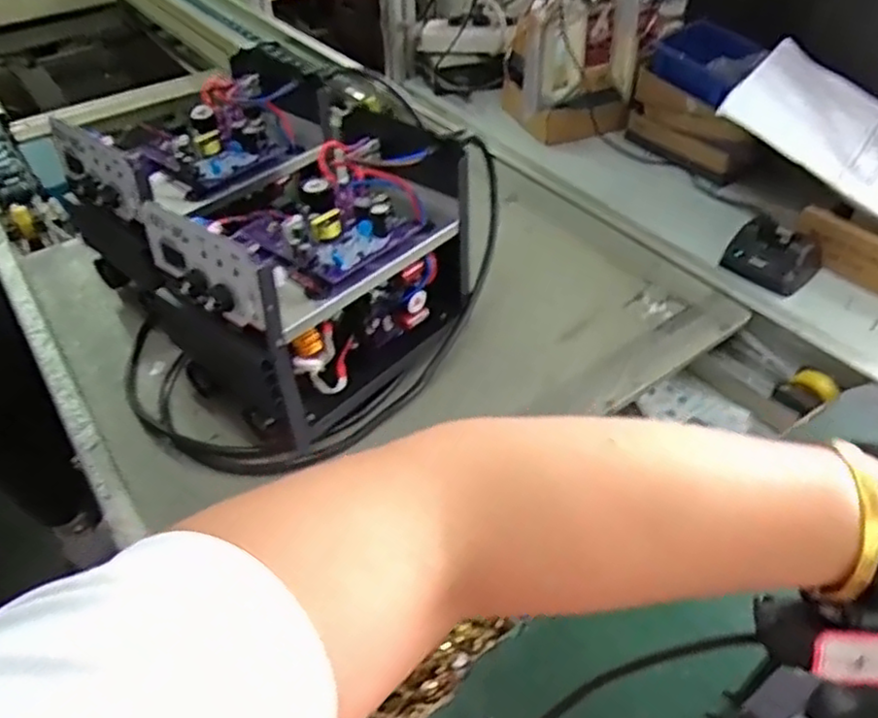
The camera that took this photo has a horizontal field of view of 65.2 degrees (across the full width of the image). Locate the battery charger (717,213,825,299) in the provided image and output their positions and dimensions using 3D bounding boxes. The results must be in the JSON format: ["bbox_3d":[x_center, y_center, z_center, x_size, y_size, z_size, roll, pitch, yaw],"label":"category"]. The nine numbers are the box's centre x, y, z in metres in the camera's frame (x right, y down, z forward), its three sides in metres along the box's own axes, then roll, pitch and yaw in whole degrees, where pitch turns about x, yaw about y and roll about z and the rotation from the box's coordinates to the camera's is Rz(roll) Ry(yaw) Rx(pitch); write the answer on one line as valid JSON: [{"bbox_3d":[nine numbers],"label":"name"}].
[{"bbox_3d":[0.368,-0.117,0.746,0.087,0.049,0.083,-32,51,-27],"label":"battery charger"}]

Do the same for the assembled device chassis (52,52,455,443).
[{"bbox_3d":[-0.153,-0.127,0.672,0.282,0.187,0.363,-31,51,-26],"label":"assembled device chassis"}]

